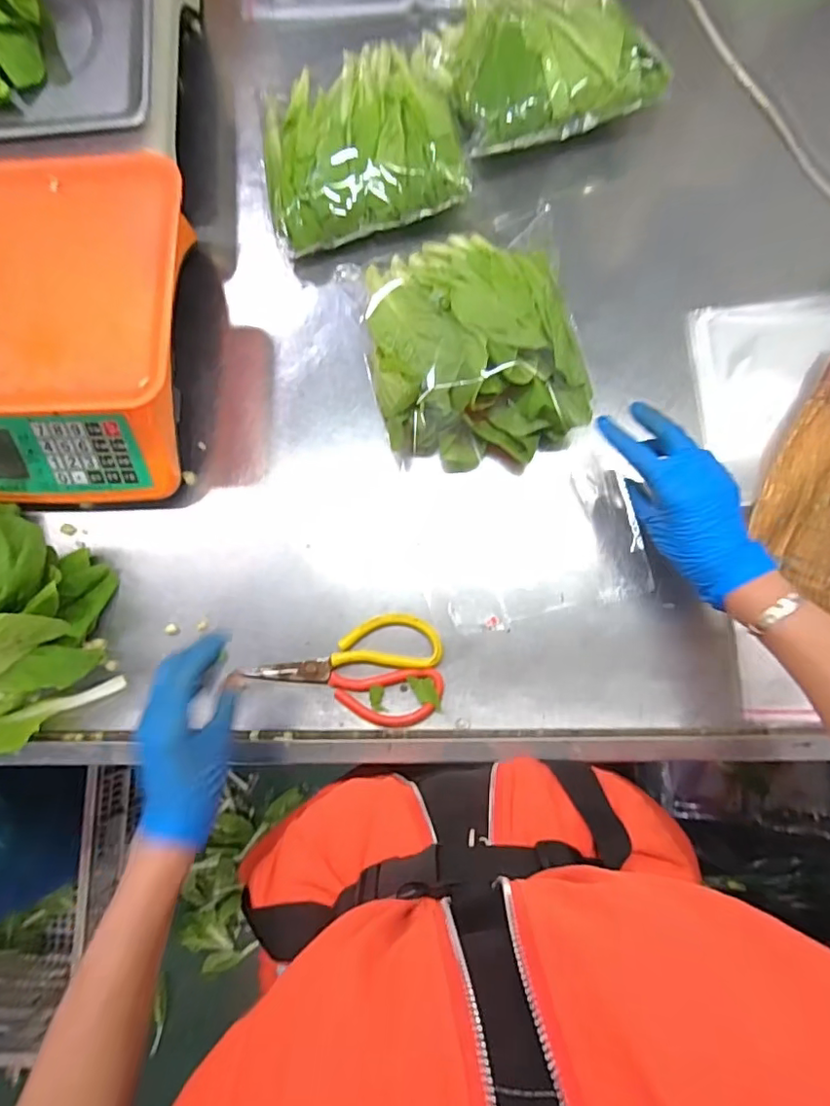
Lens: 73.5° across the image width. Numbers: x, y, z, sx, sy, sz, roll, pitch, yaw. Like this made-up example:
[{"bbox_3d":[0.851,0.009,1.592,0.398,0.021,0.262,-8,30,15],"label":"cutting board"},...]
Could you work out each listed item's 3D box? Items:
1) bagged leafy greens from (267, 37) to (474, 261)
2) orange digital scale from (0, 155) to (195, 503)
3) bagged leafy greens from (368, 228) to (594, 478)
[{"bbox_3d":[-0.061,-0.414,0.562,0.187,0.059,0.189,-16,81,0],"label":"bagged leafy greens"},{"bbox_3d":[-0.347,-0.199,0.510,0.304,0.103,0.289,2,81,3],"label":"orange digital scale"},{"bbox_3d":[0.052,-0.193,0.524,0.184,0.096,0.220,-11,81,1],"label":"bagged leafy greens"}]

